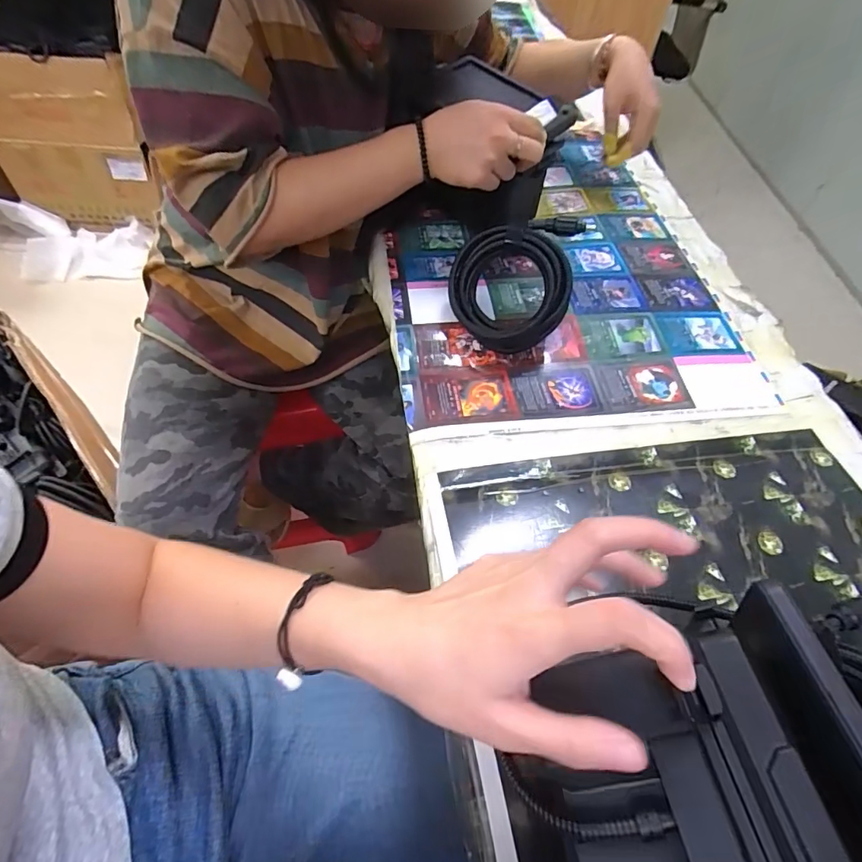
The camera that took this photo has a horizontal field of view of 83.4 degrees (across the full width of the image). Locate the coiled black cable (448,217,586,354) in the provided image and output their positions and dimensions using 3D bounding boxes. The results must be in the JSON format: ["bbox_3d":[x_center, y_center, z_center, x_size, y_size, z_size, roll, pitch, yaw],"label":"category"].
[{"bbox_3d":[0.080,-0.148,0.484,0.120,0.044,0.134,12,97,18],"label":"coiled black cable"}]

